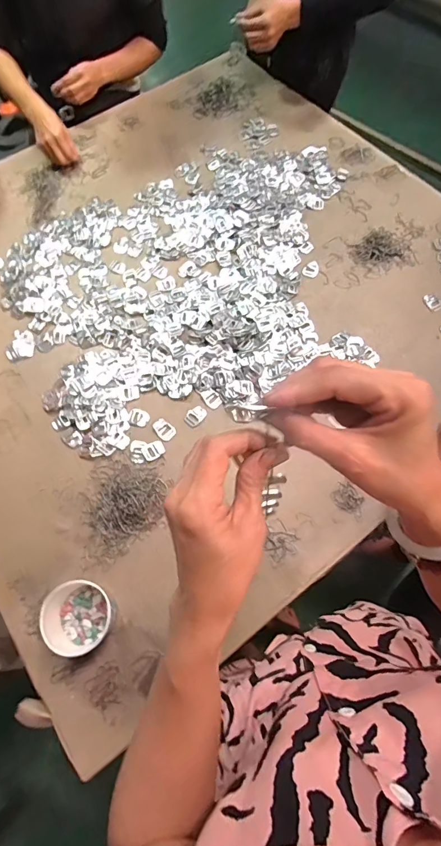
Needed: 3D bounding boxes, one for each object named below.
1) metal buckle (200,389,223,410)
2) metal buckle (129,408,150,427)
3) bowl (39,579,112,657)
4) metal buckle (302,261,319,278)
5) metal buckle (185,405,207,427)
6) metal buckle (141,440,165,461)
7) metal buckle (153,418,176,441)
[{"bbox_3d":[-0.017,-0.046,0.742,0.026,0.007,0.041,-33,71,-11],"label":"metal buckle"},{"bbox_3d":[-0.151,-0.010,0.735,0.037,0.004,0.033,10,69,6],"label":"metal buckle"},{"bbox_3d":[-0.209,0.285,0.583,0.086,0.074,0.092,-1,68,2],"label":"bowl"},{"bbox_3d":[0.195,-0.331,0.848,0.031,0.004,0.043,27,72,12],"label":"metal buckle"},{"bbox_3d":[-0.047,-0.013,0.735,0.031,0.004,0.040,39,75,16],"label":"metal buckle"},{"bbox_3d":[-0.120,0.049,0.707,0.039,0.004,0.033,-28,70,-9],"label":"metal buckle"},{"bbox_3d":[-0.102,0.012,0.723,0.043,0.005,0.029,42,76,17],"label":"metal buckle"}]

